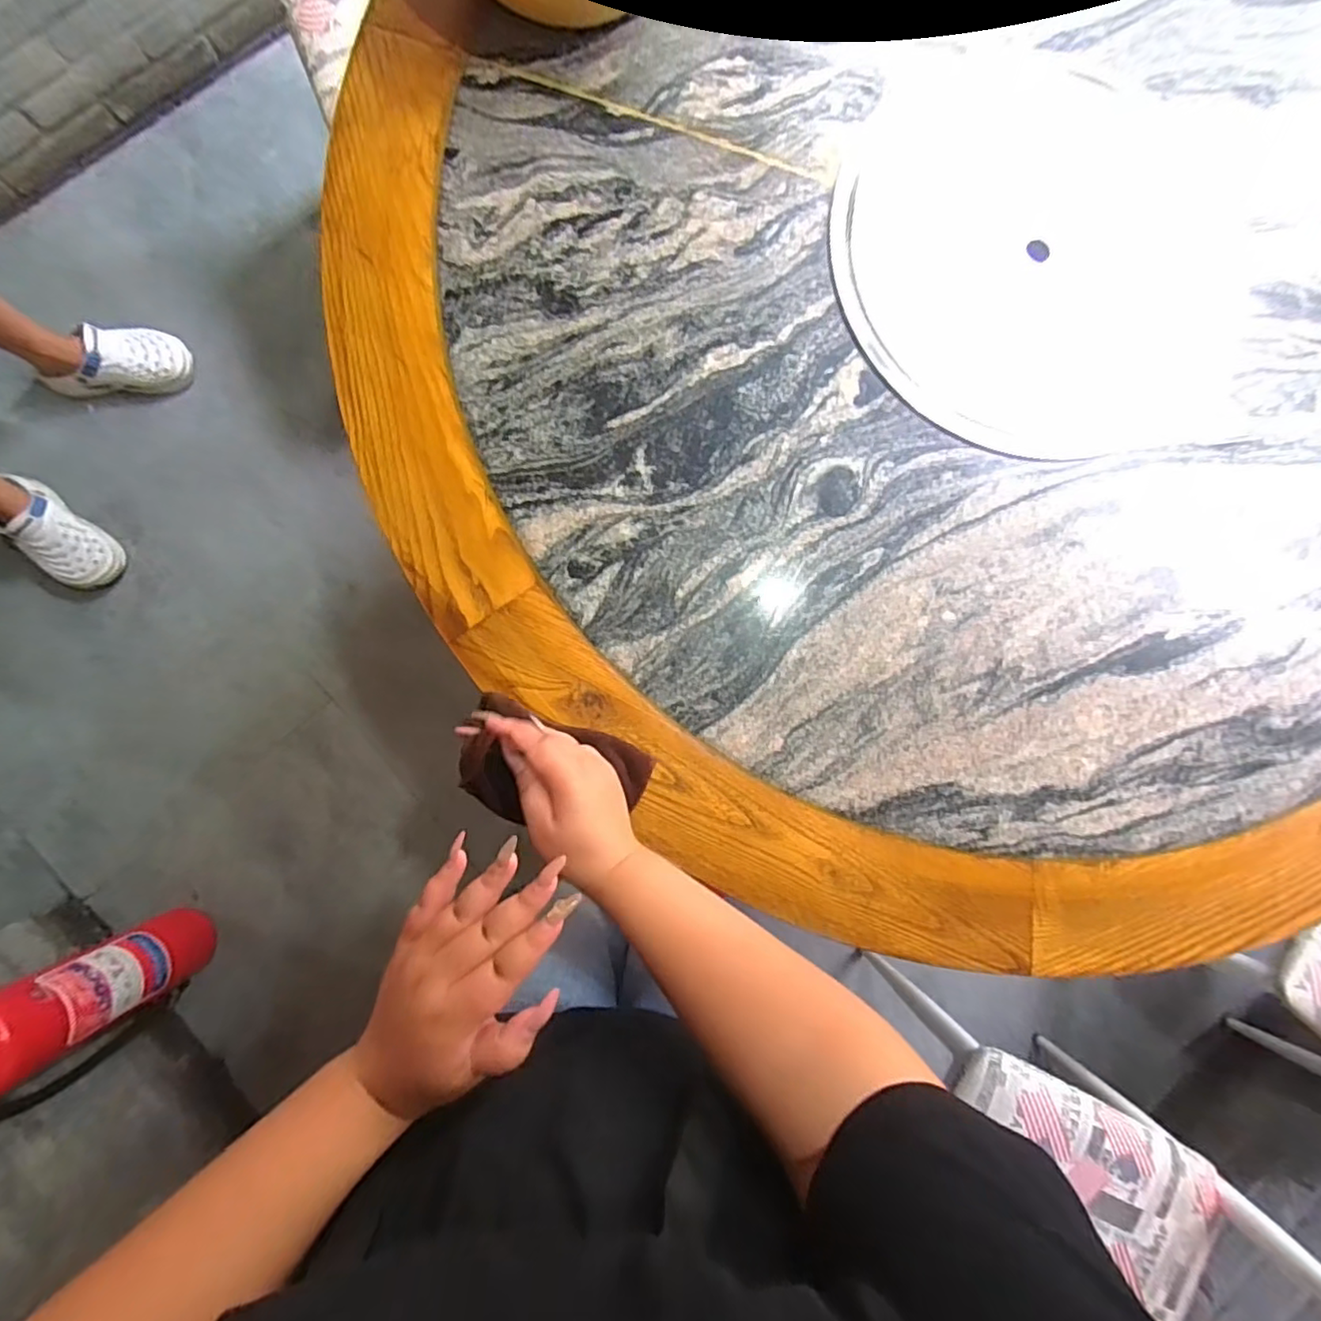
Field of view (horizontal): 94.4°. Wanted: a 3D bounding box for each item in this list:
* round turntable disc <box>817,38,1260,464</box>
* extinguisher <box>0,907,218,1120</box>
[{"bbox_3d":[0.354,-0.379,0.562,0.382,0.020,0.376,0,86,-2],"label":"round turntable disc"},{"bbox_3d":[-0.895,0.525,0.948,0.148,0.446,0.183,-34,88,-4],"label":"extinguisher"}]

